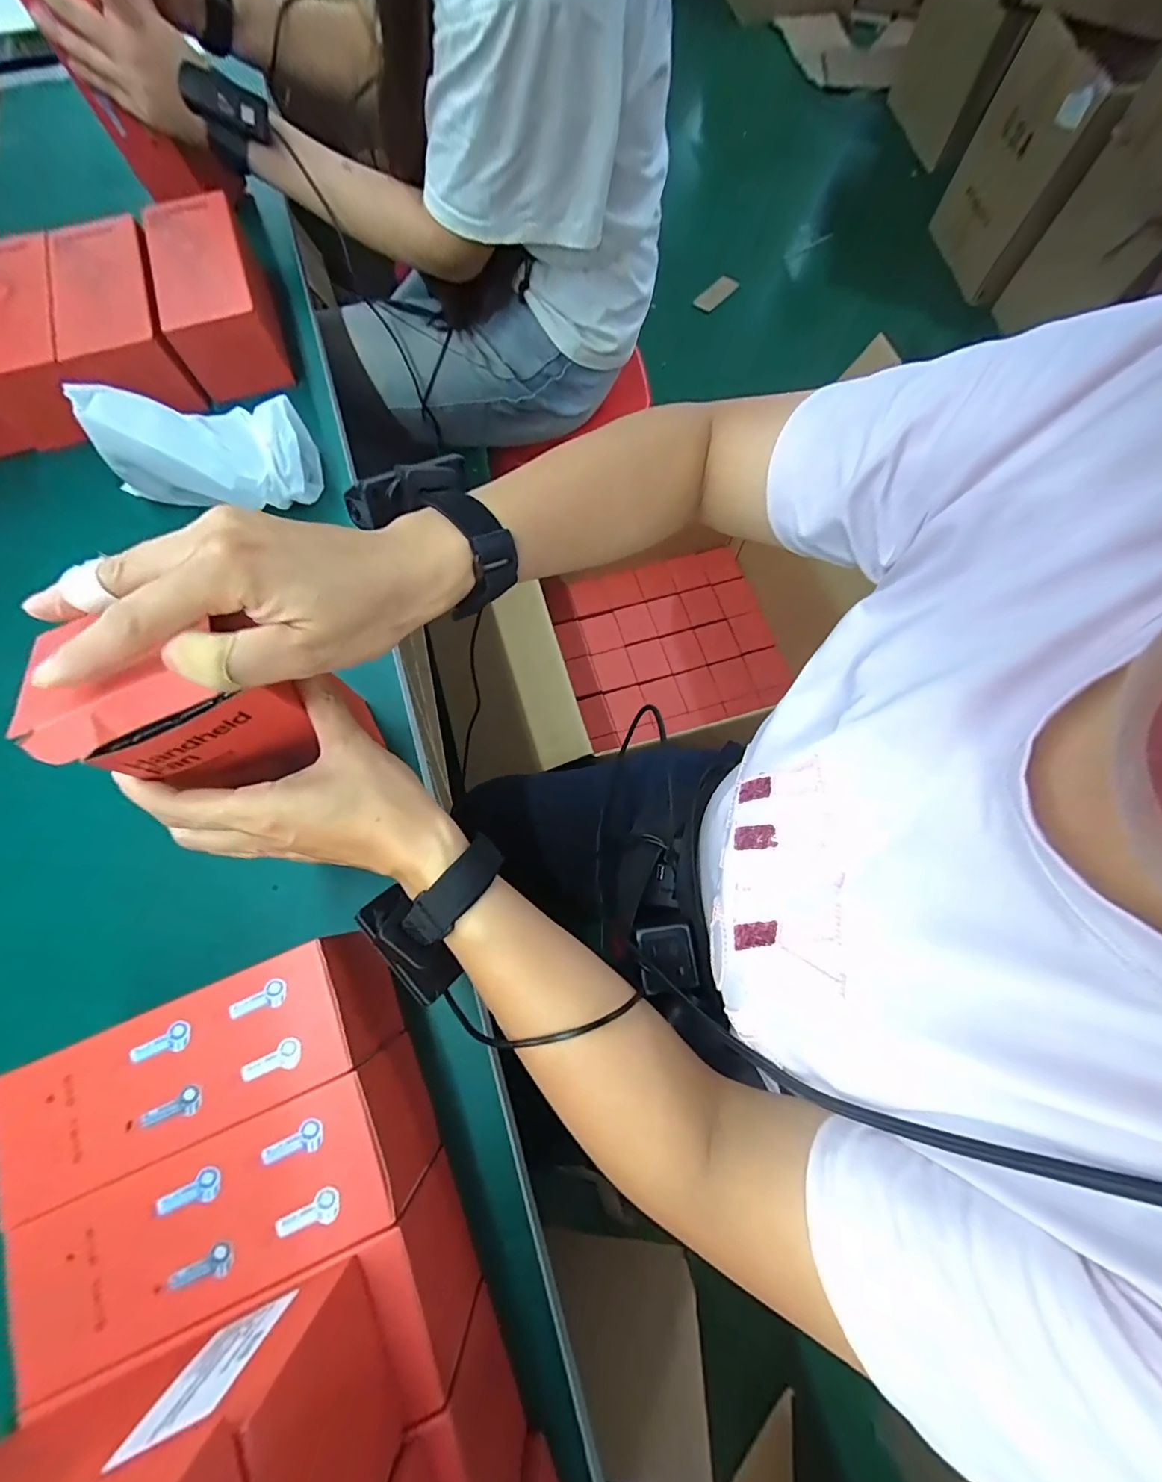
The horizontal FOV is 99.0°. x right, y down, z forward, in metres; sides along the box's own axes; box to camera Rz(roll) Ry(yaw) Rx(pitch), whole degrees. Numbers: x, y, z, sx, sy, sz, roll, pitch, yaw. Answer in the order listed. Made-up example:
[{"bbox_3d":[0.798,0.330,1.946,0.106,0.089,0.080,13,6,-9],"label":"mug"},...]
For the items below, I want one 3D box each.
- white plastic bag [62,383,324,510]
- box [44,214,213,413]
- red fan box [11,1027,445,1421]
[{"bbox_3d":[-0.333,-0.258,0.441,0.167,0.070,0.089,-6,72,-2],"label":"white plastic bag"},{"bbox_3d":[-0.442,-0.407,0.483,0.088,0.067,0.177,-20,74,-7],"label":"box"},{"bbox_3d":[-0.191,0.258,0.287,0.181,0.080,0.075,-22,74,-7],"label":"red fan box"}]

